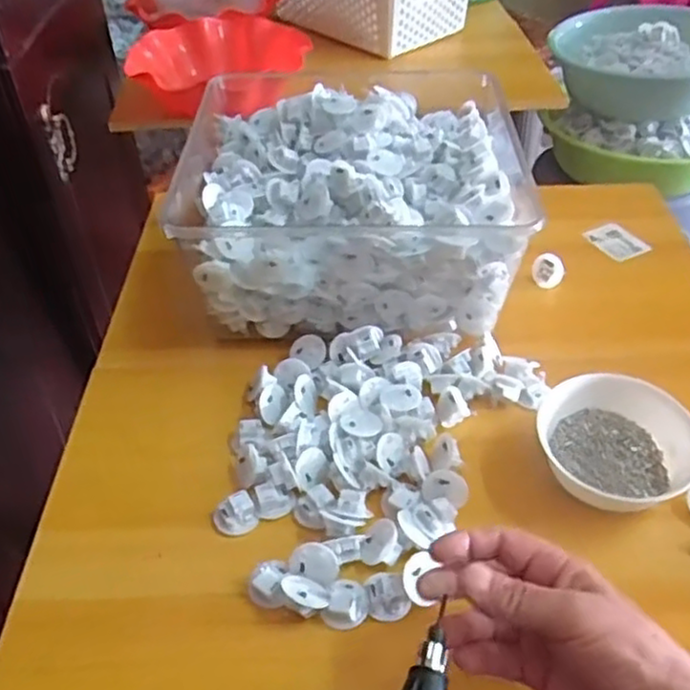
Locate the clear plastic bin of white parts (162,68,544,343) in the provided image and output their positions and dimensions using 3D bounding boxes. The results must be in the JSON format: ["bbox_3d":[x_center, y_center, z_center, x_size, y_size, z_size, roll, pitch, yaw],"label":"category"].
[{"bbox_3d":[0.007,-0.161,0.717,0.310,0.126,0.335,3,43,4],"label":"clear plastic bin of white parts"}]

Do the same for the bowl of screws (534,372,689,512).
[{"bbox_3d":[0.208,0.081,0.541,0.112,0.054,0.119,0,43,0],"label":"bowl of screws"}]

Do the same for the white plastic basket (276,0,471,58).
[{"bbox_3d":[0.030,-0.546,1.087,0.180,0.107,0.280,-34,52,-31],"label":"white plastic basket"}]

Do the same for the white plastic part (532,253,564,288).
[{"bbox_3d":[0.212,-0.078,0.729,0.016,0.035,0.034,-15,80,-40],"label":"white plastic part"}]

